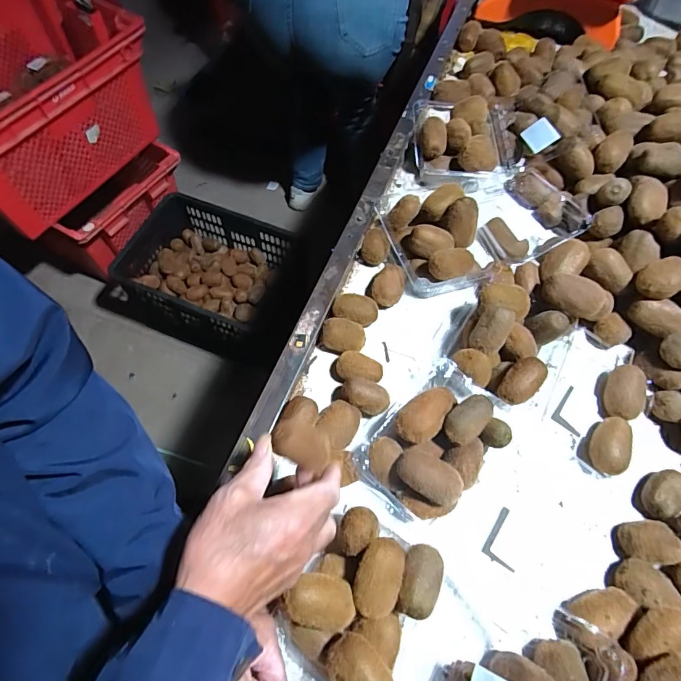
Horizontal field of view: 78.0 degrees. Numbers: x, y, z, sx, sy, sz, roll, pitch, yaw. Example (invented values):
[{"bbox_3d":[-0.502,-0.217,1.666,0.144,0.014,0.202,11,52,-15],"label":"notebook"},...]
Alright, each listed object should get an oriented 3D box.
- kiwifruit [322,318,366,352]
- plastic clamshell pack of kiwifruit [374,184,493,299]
[{"bbox_3d":[0.004,-0.003,0.545,0.054,0.033,0.042,13,63,4],"label":"kiwifruit"},{"bbox_3d":[0.139,-0.151,0.589,0.133,0.089,0.163,-14,64,-9],"label":"plastic clamshell pack of kiwifruit"}]

